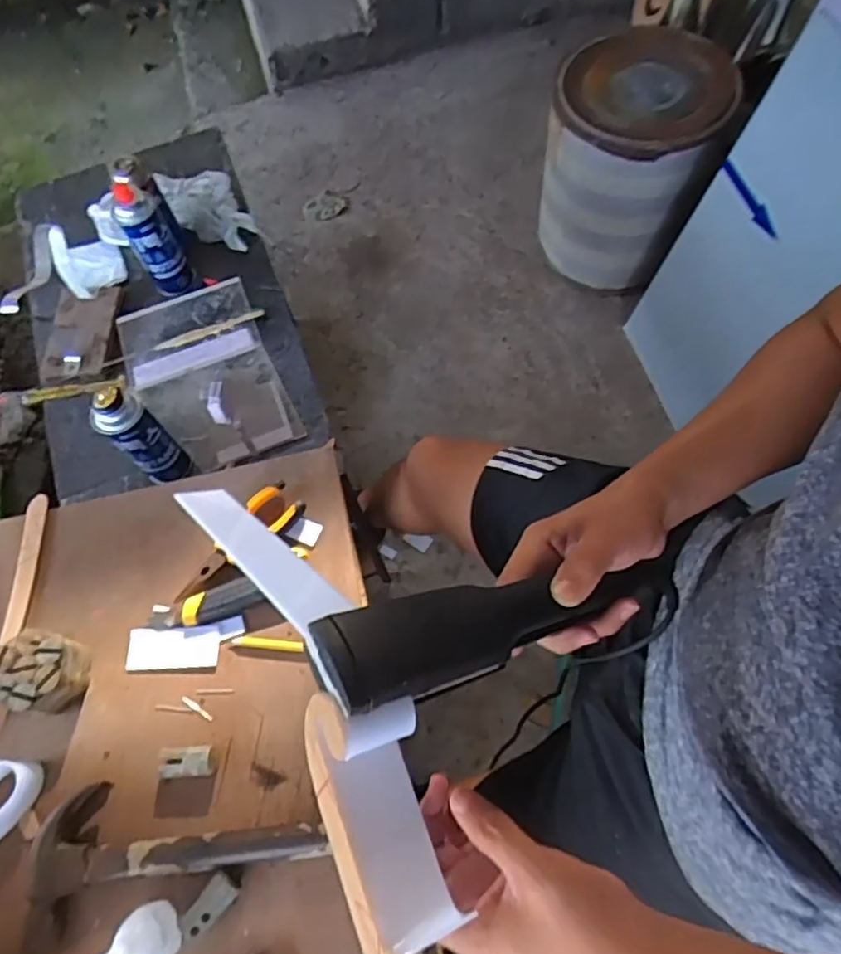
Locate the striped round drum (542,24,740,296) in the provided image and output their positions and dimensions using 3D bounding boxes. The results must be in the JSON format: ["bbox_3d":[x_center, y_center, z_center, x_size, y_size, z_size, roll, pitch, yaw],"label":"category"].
[{"bbox_3d":[0.513,-0.787,1.607,0.385,0.459,0.425,11,66,7],"label":"striped round drum"}]

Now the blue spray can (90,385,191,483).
[{"bbox_3d":[-0.366,-0.048,0.839,0.050,0.181,0.055,-1,65,2],"label":"blue spray can"}]

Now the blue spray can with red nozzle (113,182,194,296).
[{"bbox_3d":[-0.420,-0.371,1.002,0.064,0.168,0.064,-1,65,2],"label":"blue spray can with red nozzle"}]

